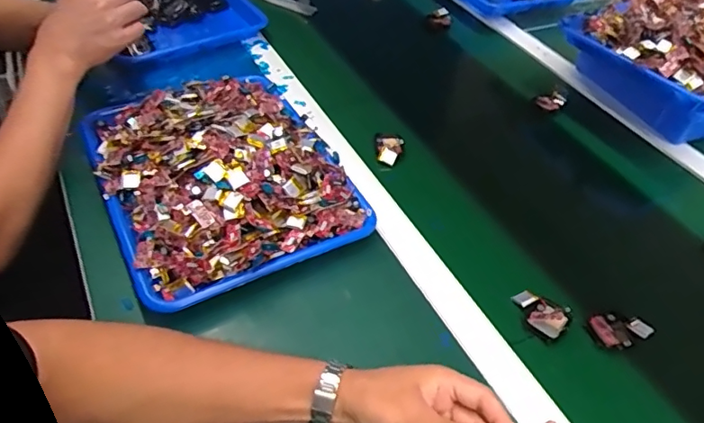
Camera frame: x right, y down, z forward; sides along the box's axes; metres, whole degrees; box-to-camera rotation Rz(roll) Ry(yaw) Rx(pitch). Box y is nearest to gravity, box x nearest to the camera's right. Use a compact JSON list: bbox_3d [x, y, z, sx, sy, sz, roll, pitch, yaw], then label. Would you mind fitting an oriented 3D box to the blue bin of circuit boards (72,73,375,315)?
[{"bbox_3d":[-0.152,-0.056,0.610,0.243,0.064,0.320,-20,51,-23],"label":"blue bin of circuit boards"}]

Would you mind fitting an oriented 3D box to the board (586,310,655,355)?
[{"bbox_3d":[0.264,0.116,0.533,0.057,0.018,0.039,-9,48,-14],"label":"board"}]

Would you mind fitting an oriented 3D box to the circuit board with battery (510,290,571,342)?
[{"bbox_3d":[0.187,0.101,0.541,0.036,0.021,0.054,-32,57,-30],"label":"circuit board with battery"}]

